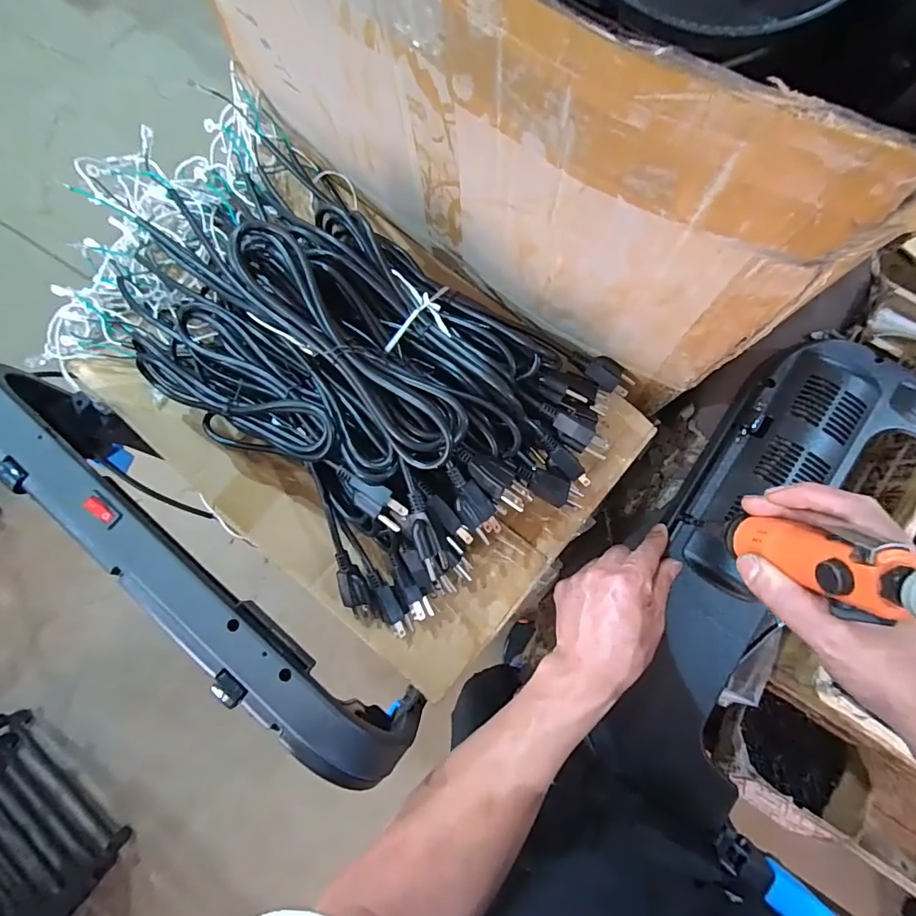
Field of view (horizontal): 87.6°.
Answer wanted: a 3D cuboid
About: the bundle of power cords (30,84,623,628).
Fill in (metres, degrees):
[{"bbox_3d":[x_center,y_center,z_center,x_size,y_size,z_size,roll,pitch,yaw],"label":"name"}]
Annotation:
[{"bbox_3d":[-0.132,-0.096,0.436,0.520,0.126,0.322,37,86,8],"label":"bundle of power cords"}]

